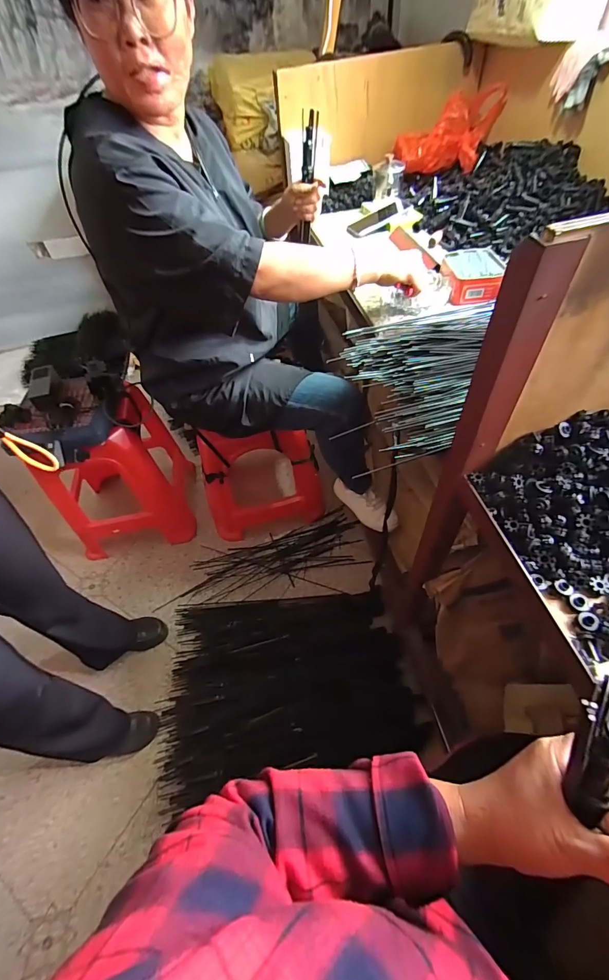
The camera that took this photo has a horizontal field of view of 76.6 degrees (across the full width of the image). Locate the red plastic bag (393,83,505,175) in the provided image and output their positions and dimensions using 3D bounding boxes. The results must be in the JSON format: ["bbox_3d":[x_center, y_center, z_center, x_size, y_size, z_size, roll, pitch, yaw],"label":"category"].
[{"bbox_3d":[0.426,-1.061,1.143,0.261,0.153,0.181,33,62,27],"label":"red plastic bag"}]

